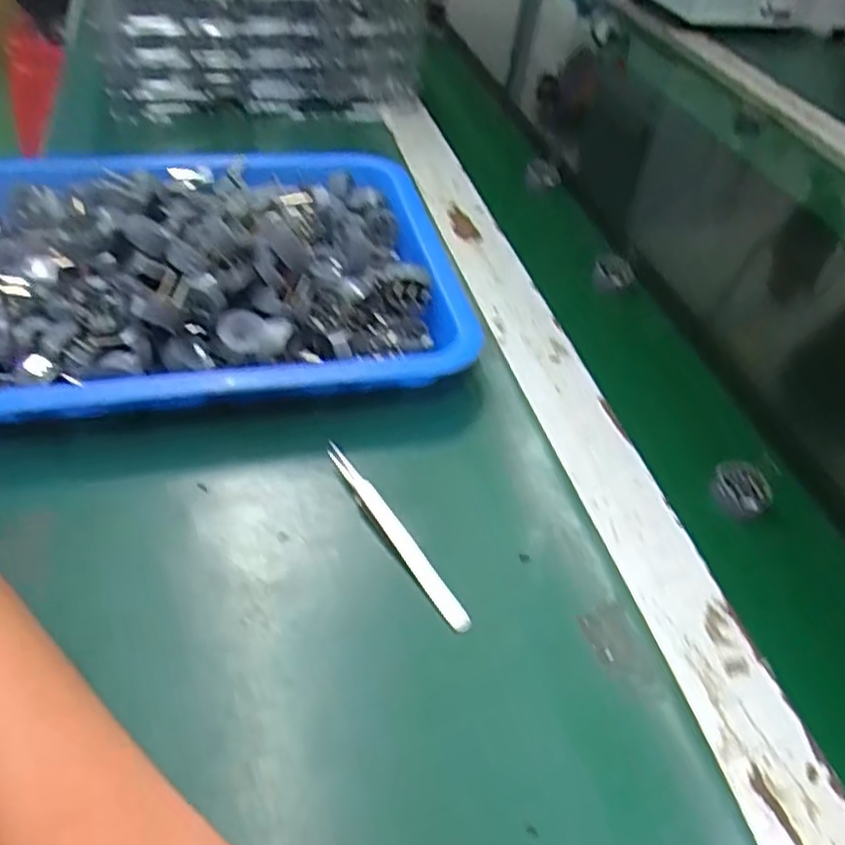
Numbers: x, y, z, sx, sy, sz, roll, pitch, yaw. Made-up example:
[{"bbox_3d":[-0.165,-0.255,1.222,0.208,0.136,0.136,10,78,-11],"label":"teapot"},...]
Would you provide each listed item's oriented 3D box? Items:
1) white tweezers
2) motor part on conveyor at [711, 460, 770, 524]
[{"bbox_3d":[-0.015,0.049,0.342,0.011,0.015,0.116,-23,52,-26],"label":"white tweezers"},{"bbox_3d":[0.173,0.037,0.394,0.029,0.011,0.036,19,46,13],"label":"motor part on conveyor"}]

